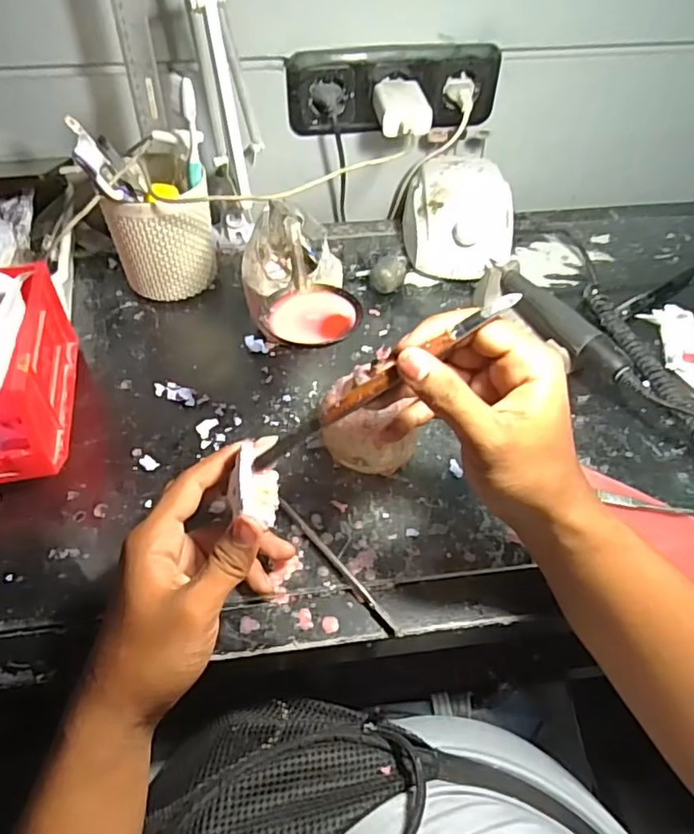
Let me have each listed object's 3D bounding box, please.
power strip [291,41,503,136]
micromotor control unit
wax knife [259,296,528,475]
[{"bbox_3d":[0.050,-0.335,0.612,0.219,0.076,0.030,-5,50,-6],"label":"power strip"},{"bbox_3d":[0.118,-0.208,0.628,0.106,0.080,0.140,-2,49,-3],"label":"micromotor control unit"},{"bbox_3d":[0.018,-0.019,0.328,0.173,0.010,0.010,-33,52,8],"label":"wax knife"}]

